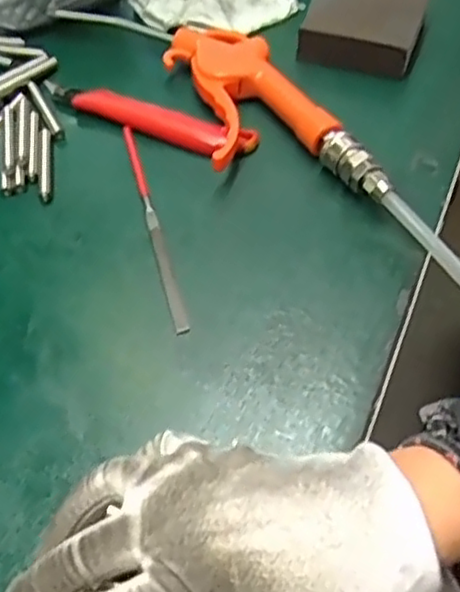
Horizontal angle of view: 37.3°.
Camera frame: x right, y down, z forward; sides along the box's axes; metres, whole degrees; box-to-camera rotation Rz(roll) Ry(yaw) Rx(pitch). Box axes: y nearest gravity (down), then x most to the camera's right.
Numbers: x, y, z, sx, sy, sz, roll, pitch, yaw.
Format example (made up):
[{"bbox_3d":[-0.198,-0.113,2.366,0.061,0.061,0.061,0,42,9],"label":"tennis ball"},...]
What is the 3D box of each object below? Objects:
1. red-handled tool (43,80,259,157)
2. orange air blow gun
[{"bbox_3d":[-0.056,-0.114,0.431,0.151,0.015,0.022,20,56,16],"label":"red-handled tool"},{"bbox_3d":[0.013,-0.109,0.420,0.075,0.027,0.184,-22,55,-14],"label":"orange air blow gun"}]

